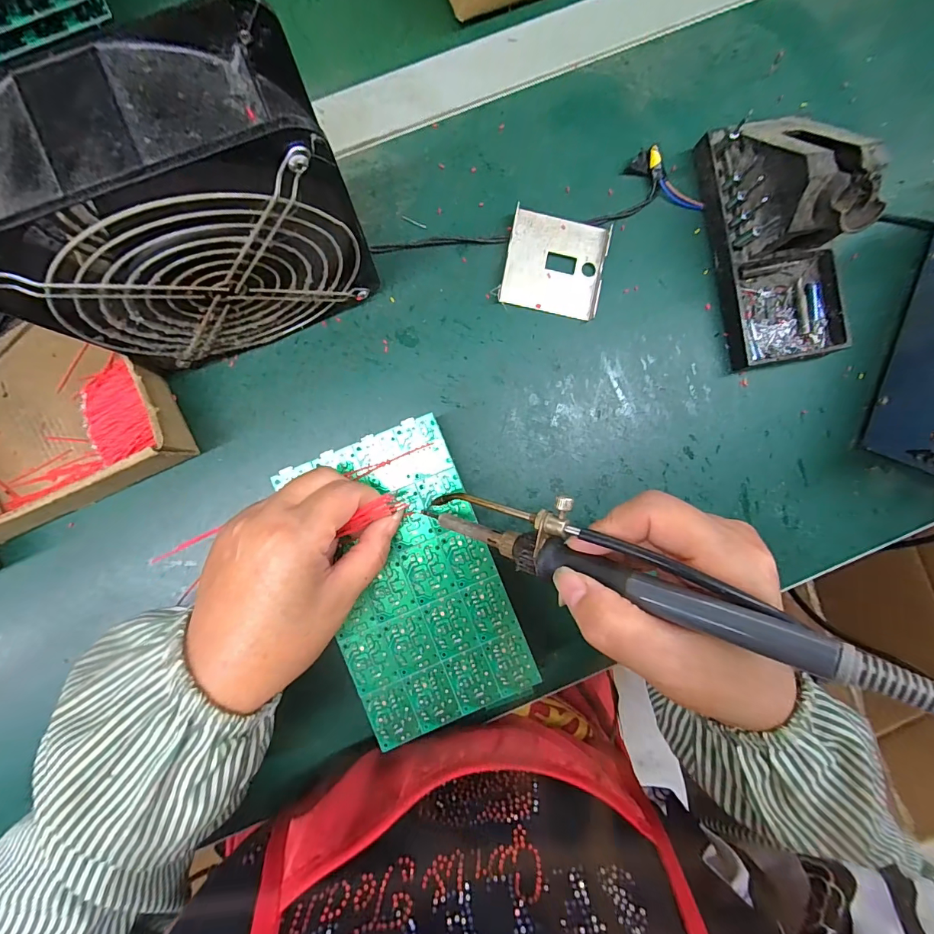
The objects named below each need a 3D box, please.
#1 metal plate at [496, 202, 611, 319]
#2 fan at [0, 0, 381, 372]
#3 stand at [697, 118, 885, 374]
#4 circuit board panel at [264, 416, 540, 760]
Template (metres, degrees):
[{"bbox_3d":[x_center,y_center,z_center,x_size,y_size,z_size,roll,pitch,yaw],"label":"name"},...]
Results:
[{"bbox_3d":[0.062,-0.142,0.300,0.068,0.010,0.065,11,89,-2],"label":"metal plate"},{"bbox_3d":[-0.132,-0.115,0.220,0.150,0.152,0.064,-23,89,-3],"label":"fan"},{"bbox_3d":[0.218,-0.156,0.279,0.078,0.073,0.158,-12,90,-3],"label":"stand"},{"bbox_3d":[-0.034,0.069,0.257,0.101,0.004,0.175,-22,91,-4],"label":"circuit board panel"}]

